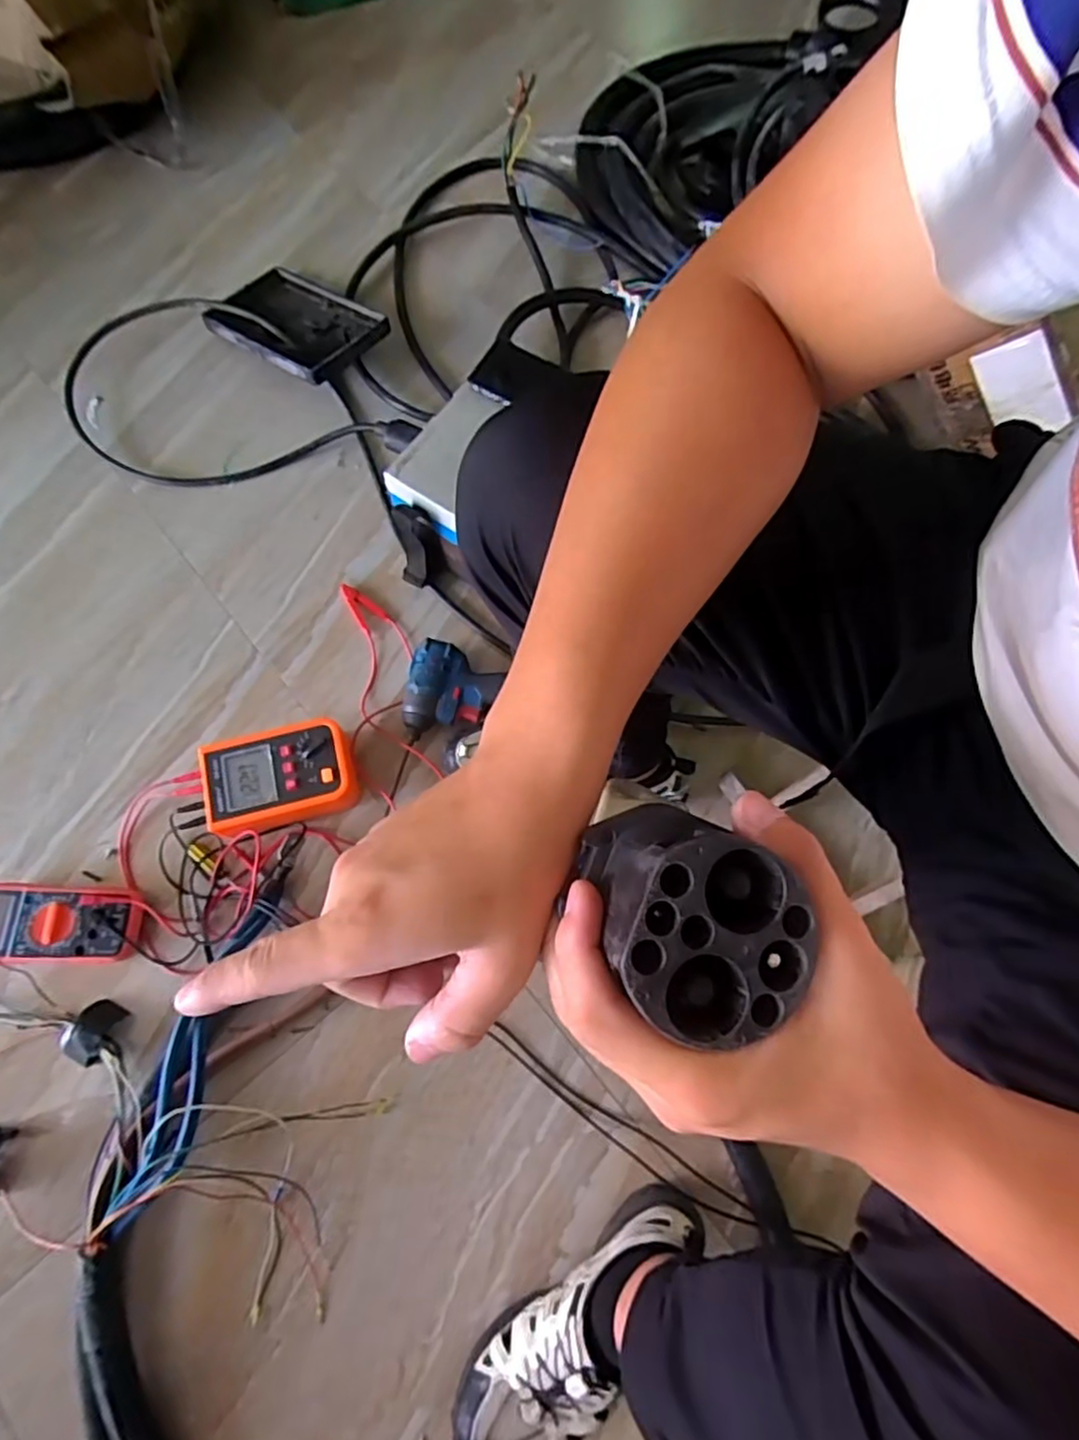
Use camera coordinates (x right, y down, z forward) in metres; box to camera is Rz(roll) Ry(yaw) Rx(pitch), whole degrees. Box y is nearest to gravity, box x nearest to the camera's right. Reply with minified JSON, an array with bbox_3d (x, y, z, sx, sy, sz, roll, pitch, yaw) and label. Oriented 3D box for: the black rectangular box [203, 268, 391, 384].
[{"bbox_3d":[-0.357,-0.584,0.961,0.251,0.031,0.168,36,67,18],"label":"black rectangular box"}]

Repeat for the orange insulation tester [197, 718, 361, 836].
[{"bbox_3d":[-0.297,0.068,0.762,0.164,0.068,0.104,-15,70,-6],"label":"orange insulation tester"}]

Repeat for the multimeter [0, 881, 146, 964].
[{"bbox_3d":[-0.525,0.222,0.709,0.180,0.046,0.080,2,70,1],"label":"multimeter"}]

